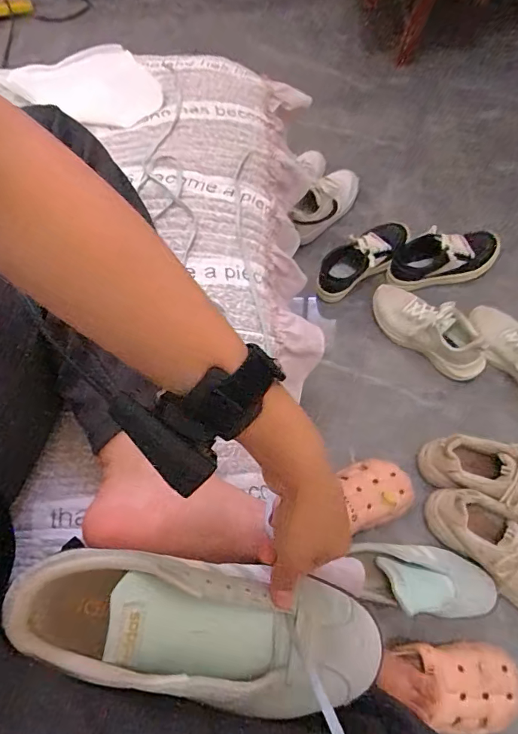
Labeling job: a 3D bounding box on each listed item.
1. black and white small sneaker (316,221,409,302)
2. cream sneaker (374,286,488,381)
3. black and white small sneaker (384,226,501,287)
[{"bbox_3d":[0.232,-0.249,0.989,0.254,0.101,0.094,-38,67,-14],"label":"black and white small sneaker"},{"bbox_3d":[0.326,-0.078,0.884,0.091,0.092,0.254,-39,67,-15],"label":"cream sneaker"},{"bbox_3d":[0.405,-0.243,0.974,0.245,0.077,0.094,-14,63,-3],"label":"black and white small sneaker"}]

